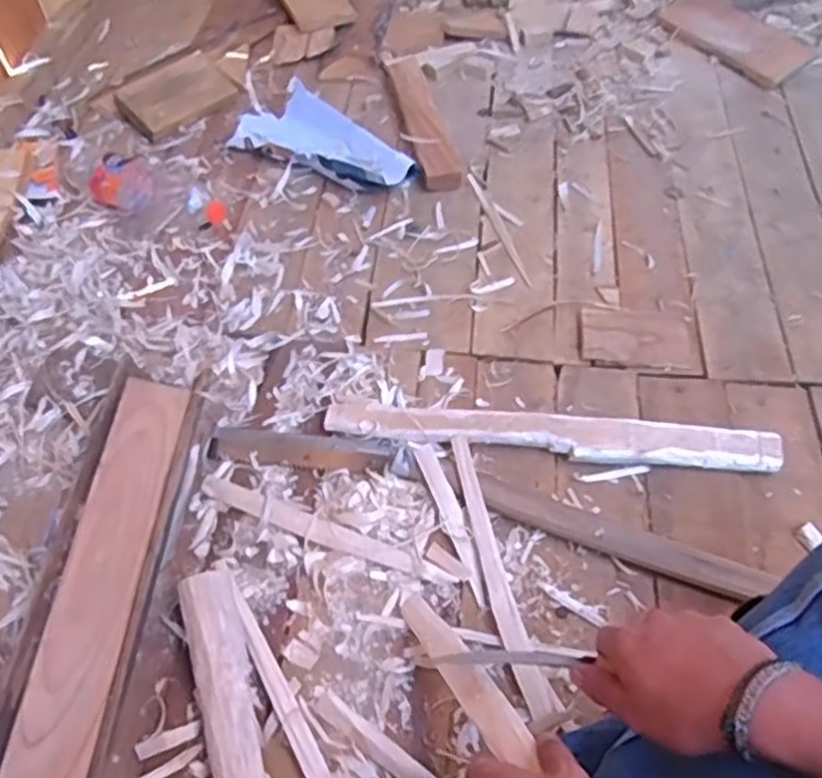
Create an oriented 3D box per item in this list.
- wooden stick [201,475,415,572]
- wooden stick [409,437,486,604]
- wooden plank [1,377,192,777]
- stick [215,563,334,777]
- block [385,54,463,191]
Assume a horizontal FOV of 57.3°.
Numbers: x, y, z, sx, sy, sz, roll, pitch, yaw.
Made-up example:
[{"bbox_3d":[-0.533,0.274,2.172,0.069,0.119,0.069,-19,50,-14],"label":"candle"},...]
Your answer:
[{"bbox_3d":[-0.098,0.124,0.694,0.211,0.007,0.022,19,57,14],"label":"wooden stick"},{"bbox_3d":[0.038,0.116,0.698,0.020,0.006,0.164,-26,62,2],"label":"wooden stick"},{"bbox_3d":[-0.252,0.153,0.621,0.061,0.019,0.391,2,55,2],"label":"wooden plank"},{"bbox_3d":[-0.108,0.239,0.605,0.019,0.012,0.236,-26,59,-16],"label":"stick"},{"bbox_3d":[0.013,-0.391,1.070,0.049,0.035,0.309,-11,55,-6],"label":"block"}]

